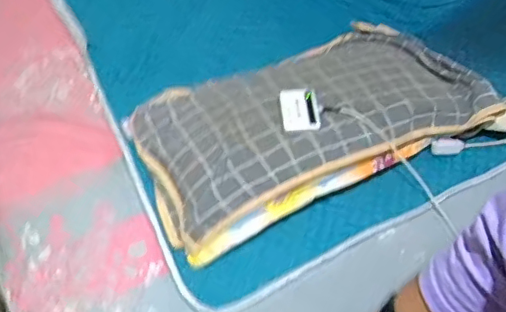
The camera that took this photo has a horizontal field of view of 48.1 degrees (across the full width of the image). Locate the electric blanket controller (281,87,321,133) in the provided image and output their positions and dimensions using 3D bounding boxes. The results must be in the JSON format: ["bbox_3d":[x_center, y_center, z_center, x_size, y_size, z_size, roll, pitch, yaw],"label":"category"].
[{"bbox_3d":[0.085,-0.086,1.026,0.065,0.011,0.109,-6,51,0],"label":"electric blanket controller"}]

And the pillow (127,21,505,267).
[{"bbox_3d":[0.093,-0.093,1.102,0.658,0.111,0.406,-25,54,-14],"label":"pillow"}]

